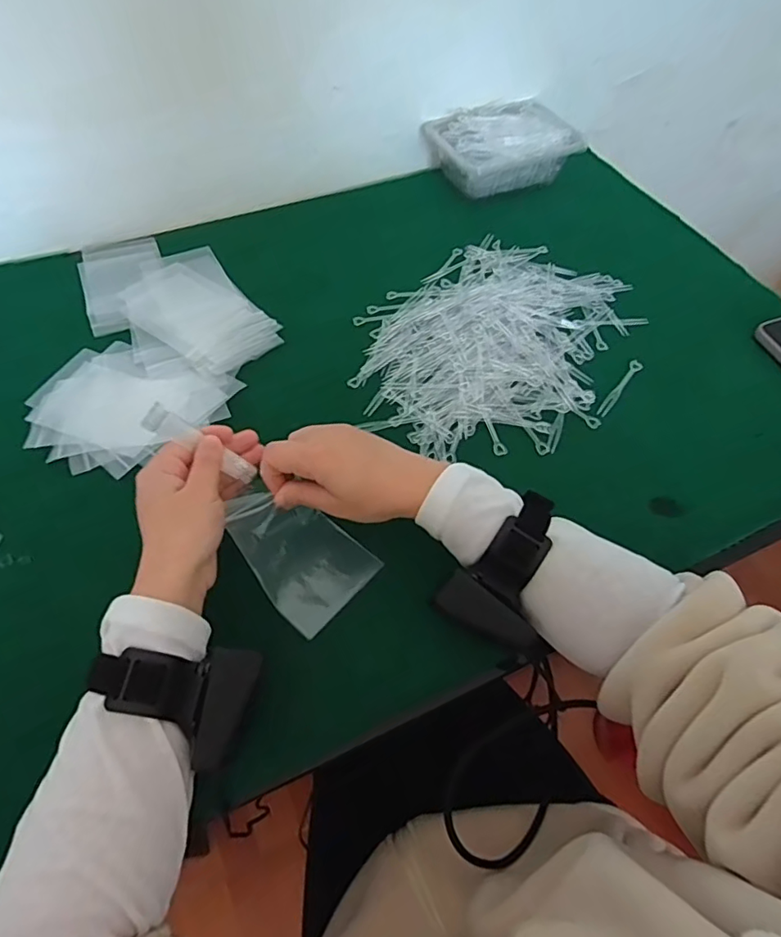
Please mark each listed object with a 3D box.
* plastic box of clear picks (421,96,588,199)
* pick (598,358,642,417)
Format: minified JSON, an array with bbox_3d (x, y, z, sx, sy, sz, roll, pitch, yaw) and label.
[{"bbox_3d":[0.140,-0.414,0.709,0.176,0.058,0.130,-23,60,-16],"label":"plastic box of clear picks"},{"bbox_3d":[0.225,-0.079,0.542,0.011,0.009,0.086,34,62,19],"label":"pick"}]

